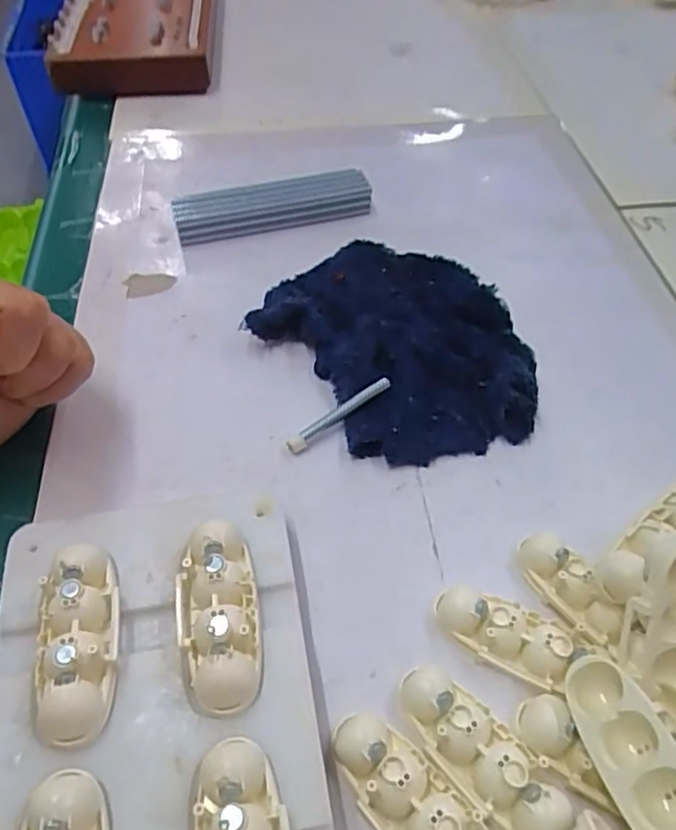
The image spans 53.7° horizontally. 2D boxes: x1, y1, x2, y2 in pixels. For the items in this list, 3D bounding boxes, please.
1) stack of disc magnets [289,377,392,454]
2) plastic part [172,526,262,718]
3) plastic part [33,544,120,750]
[{"bbox_3d":[0.000,-0.001,0.296,0.054,0.005,0.007,-34,56,-14],"label":"stack of disc magnets"},{"bbox_3d":[-0.039,0.064,0.218,0.026,0.021,0.061,-9,50,-7],"label":"plastic part"},{"bbox_3d":[-0.082,0.071,0.211,0.024,0.019,0.058,-8,50,-7],"label":"plastic part"}]

